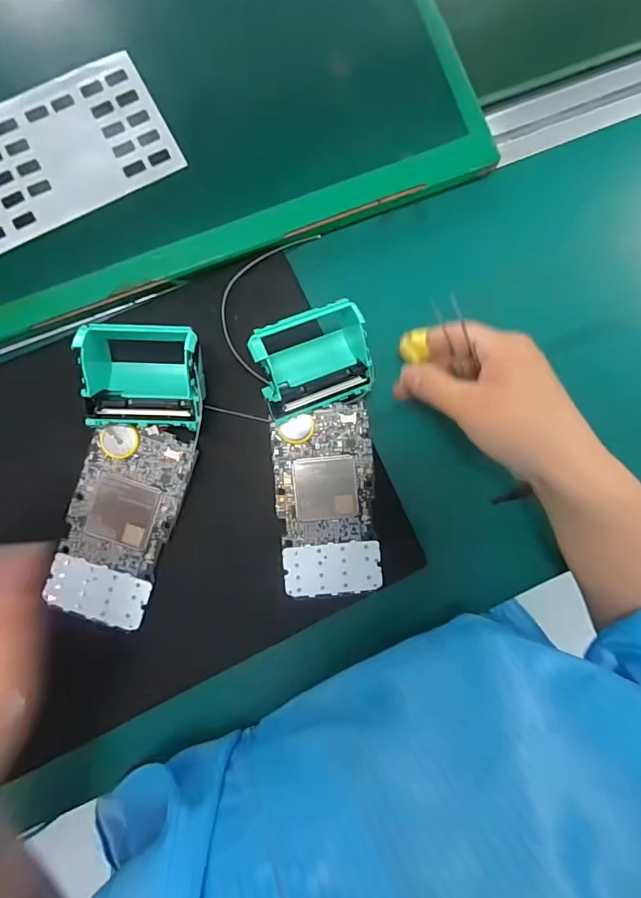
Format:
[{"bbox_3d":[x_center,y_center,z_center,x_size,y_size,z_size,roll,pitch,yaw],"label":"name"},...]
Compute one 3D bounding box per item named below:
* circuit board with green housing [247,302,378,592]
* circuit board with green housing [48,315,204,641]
[{"bbox_3d":[-0.005,0.007,0.313,0.084,0.043,0.188,-5,91,-6],"label":"circuit board with green housing"},{"bbox_3d":[-0.121,0.020,0.297,0.077,0.046,0.188,11,89,-7],"label":"circuit board with green housing"}]

